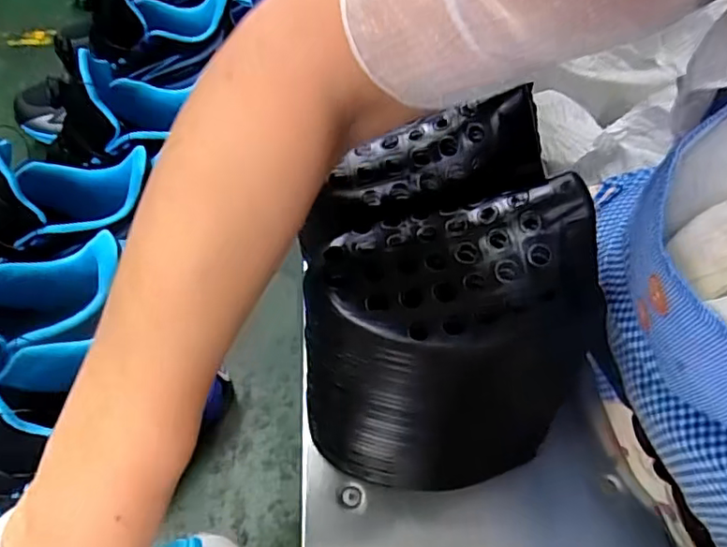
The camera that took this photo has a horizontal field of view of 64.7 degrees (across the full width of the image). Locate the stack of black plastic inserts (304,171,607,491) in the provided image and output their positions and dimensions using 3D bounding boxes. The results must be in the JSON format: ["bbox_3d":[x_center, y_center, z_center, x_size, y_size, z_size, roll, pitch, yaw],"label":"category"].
[{"bbox_3d":[0.043,0.048,0.333,0.147,0.188,0.087,-14,55,-11],"label":"stack of black plastic inserts"}]

